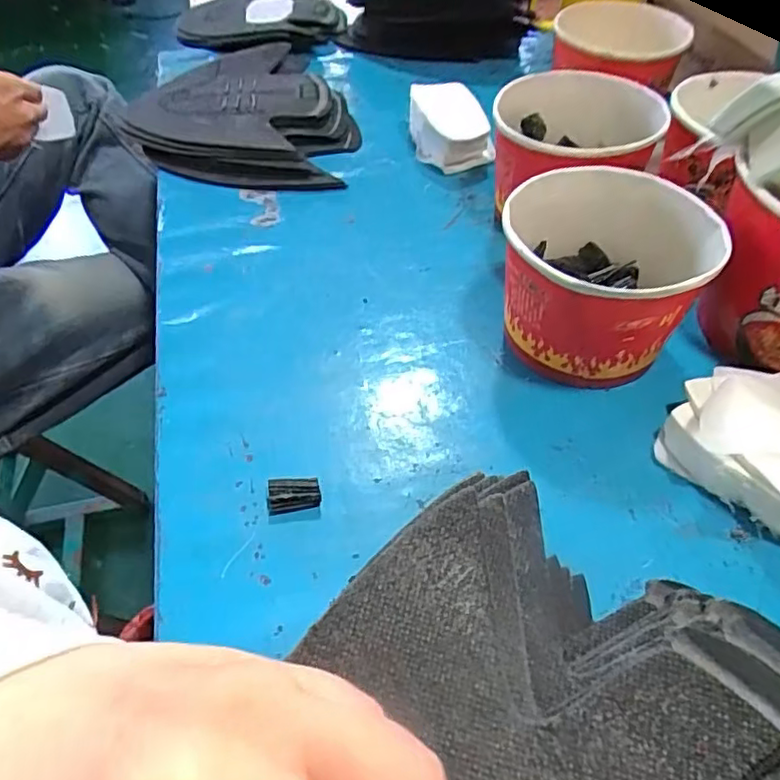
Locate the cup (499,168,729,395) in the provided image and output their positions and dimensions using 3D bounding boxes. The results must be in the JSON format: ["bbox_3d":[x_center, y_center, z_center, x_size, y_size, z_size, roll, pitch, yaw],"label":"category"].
[{"bbox_3d":[0.127,-0.072,0.382,0.116,0.083,0.125,1,50,-1],"label":"cup"}]

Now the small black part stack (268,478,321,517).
[{"bbox_3d":[-0.048,0.053,0.315,0.026,0.014,0.013,-6,50,-5],"label":"small black part stack"}]

